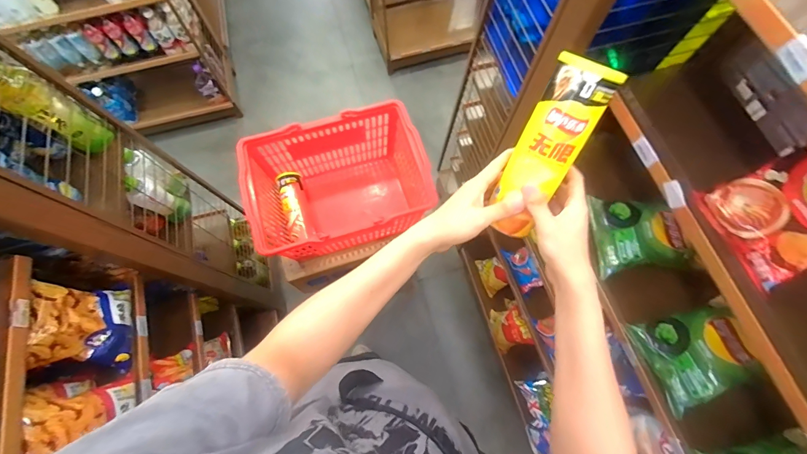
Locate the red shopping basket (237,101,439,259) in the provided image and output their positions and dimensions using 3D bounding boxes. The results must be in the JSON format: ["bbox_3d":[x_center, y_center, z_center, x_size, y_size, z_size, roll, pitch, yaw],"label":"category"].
[{"bbox_3d":[-0.154,-0.085,0.952,0.405,0.250,0.292,-16,72,-5],"label":"red shopping basket"}]

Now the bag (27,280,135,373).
[{"bbox_3d":[-0.542,0.171,0.643,0.055,0.160,0.144,-5,71,-1],"label":"bag"}]

